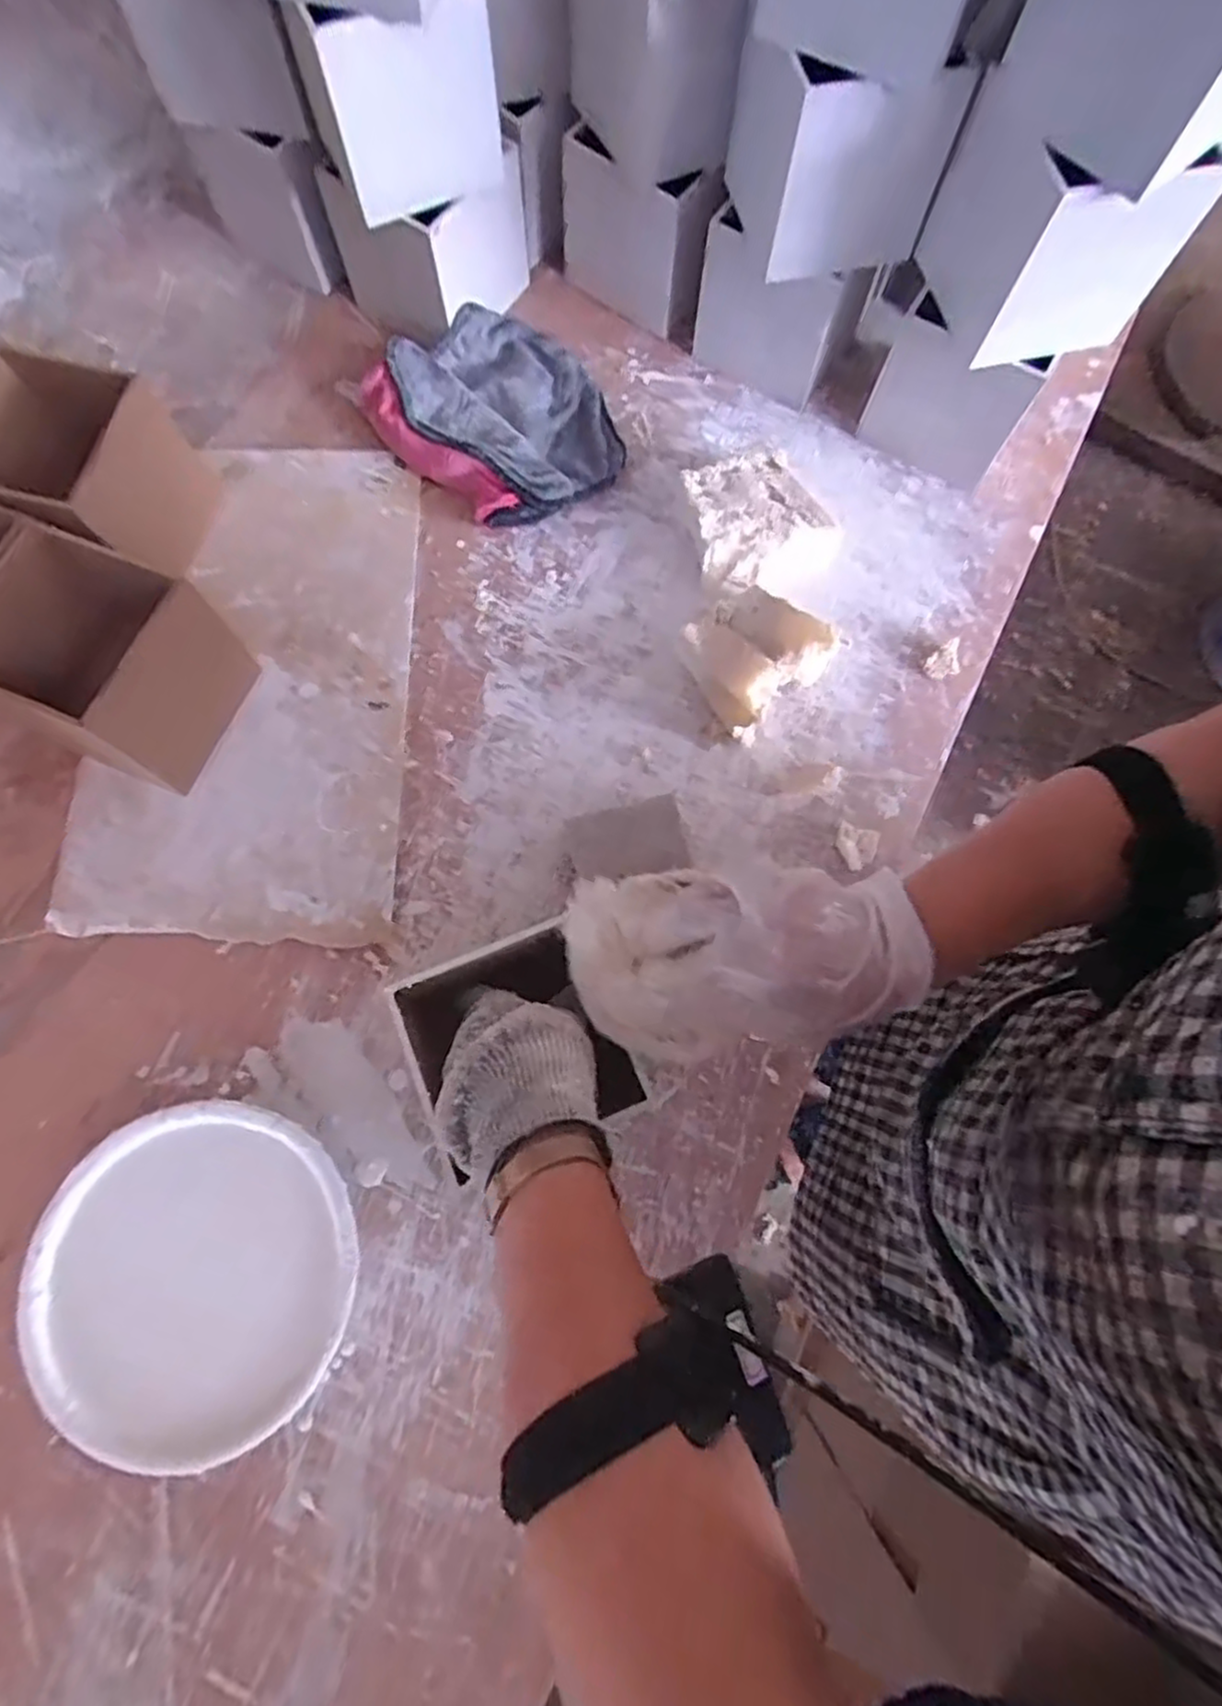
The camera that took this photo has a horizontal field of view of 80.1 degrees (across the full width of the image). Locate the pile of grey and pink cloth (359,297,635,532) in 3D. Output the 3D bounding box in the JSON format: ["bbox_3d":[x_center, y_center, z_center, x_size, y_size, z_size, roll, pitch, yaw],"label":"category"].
[{"bbox_3d":[-0.091,-0.364,0.606,0.169,0.029,0.201,-38,77,-11],"label":"pile of grey and pink cloth"}]

